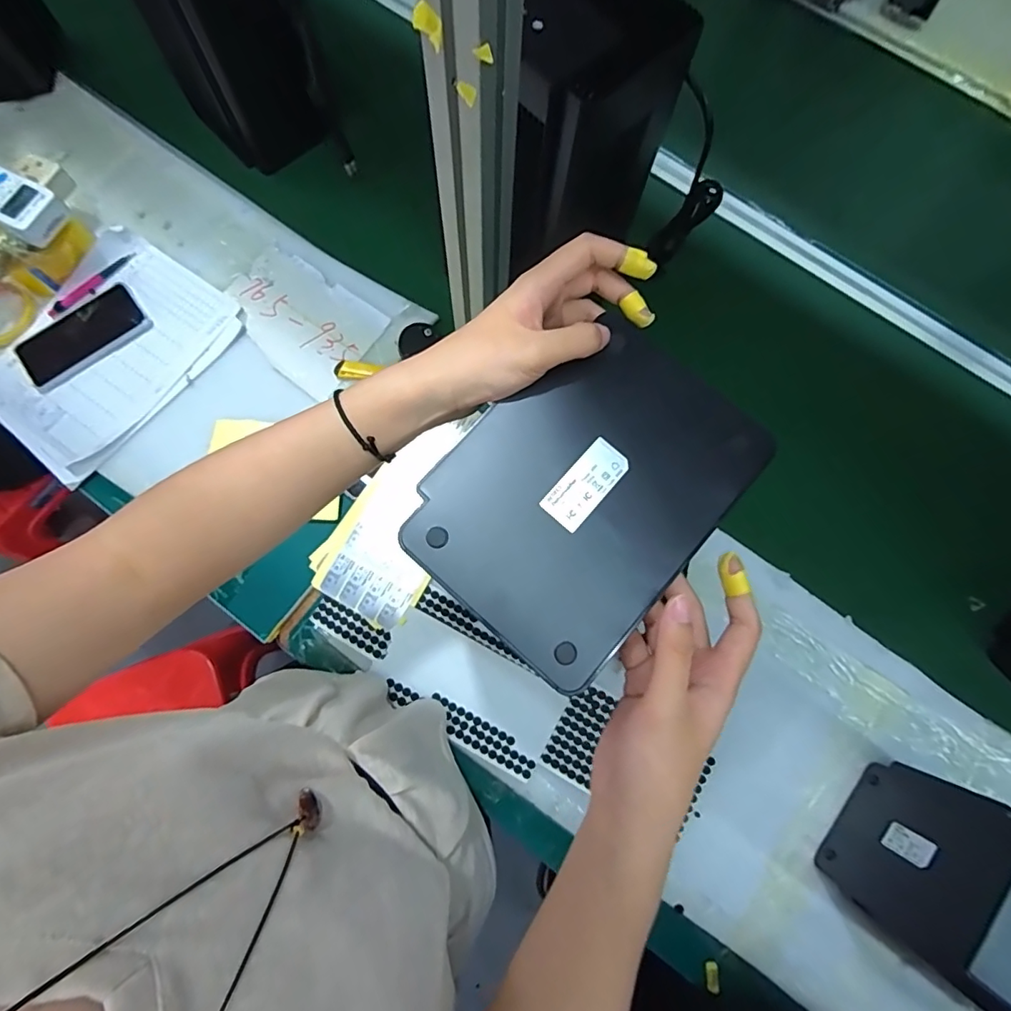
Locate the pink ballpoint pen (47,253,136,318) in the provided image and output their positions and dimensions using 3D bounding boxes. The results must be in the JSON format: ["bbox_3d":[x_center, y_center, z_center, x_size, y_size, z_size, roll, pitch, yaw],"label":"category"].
[{"bbox_3d":[-0.547,-0.292,0.694,0.131,0.012,0.017,-38,81,-8],"label":"pink ballpoint pen"}]

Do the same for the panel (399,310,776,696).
[{"bbox_3d":[0.046,-0.010,0.295,0.136,0.008,0.186,42,80,7],"label":"panel"}]

